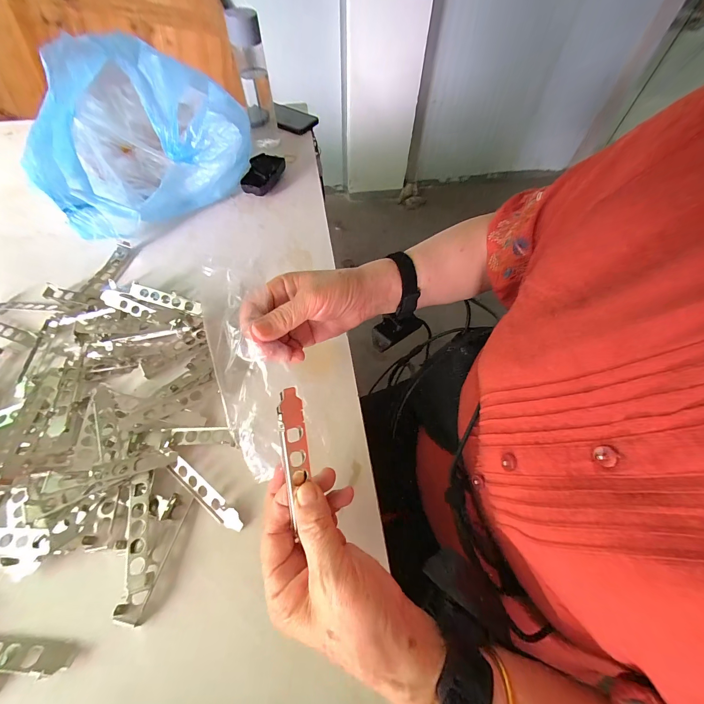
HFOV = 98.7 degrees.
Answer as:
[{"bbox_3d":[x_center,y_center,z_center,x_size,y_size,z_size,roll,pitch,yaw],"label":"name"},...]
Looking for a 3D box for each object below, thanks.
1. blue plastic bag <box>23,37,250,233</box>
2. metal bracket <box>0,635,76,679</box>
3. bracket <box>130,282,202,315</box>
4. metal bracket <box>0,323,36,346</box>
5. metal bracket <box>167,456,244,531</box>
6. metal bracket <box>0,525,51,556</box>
[{"bbox_3d":[-0.352,-0.355,0.499,0.305,0.192,0.254,-26,63,-16],"label":"blue plastic bag"},{"bbox_3d":[-0.291,0.247,0.246,0.122,0.009,0.021,4,59,1],"label":"metal bracket"},{"bbox_3d":[-0.266,-0.077,0.438,0.101,0.016,0.022,15,90,-2],"label":"bracket"},{"bbox_3d":[-0.478,-0.031,0.410,0.113,0.005,0.017,16,60,8],"label":"metal bracket"},{"bbox_3d":[-0.148,0.144,0.305,0.097,0.006,0.020,35,83,13],"label":"metal bracket"},{"bbox_3d":[-0.326,0.174,0.280,0.103,0.011,0.022,2,59,0],"label":"metal bracket"}]

